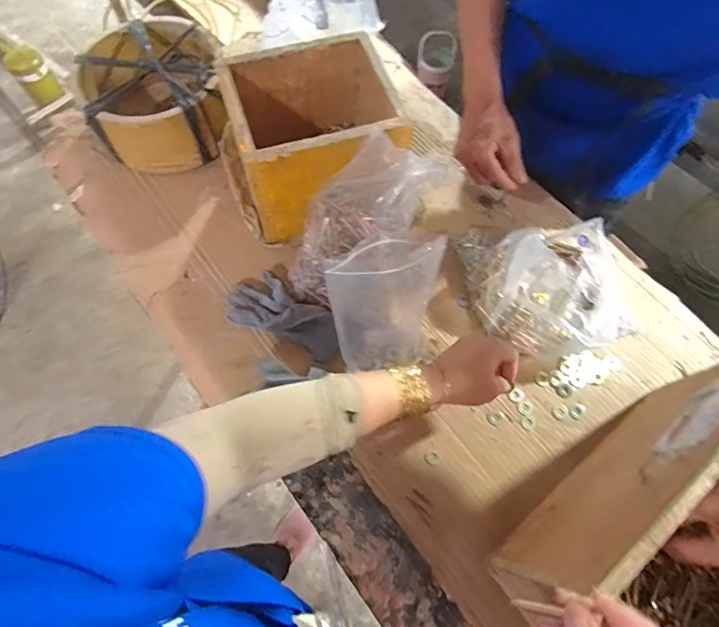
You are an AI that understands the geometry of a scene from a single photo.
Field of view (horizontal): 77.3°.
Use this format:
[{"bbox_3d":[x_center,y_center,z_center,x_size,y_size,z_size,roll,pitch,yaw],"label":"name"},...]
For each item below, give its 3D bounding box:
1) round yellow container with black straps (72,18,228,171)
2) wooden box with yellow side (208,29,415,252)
[{"bbox_3d":[-0.318,-0.339,0.700,0.203,0.111,0.213,1,66,-3],"label":"round yellow container with black straps"},{"bbox_3d":[-0.064,-0.239,0.624,0.238,0.162,0.196,-13,68,-9],"label":"wooden box with yellow side"}]

